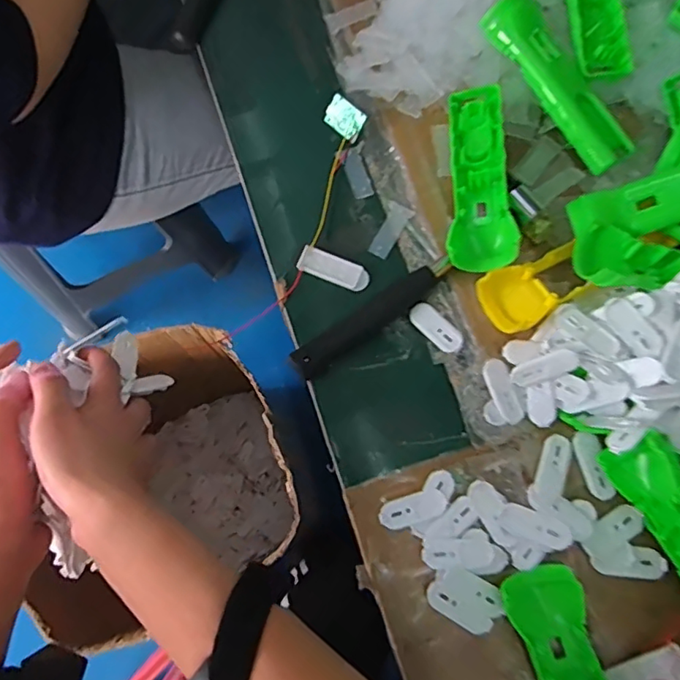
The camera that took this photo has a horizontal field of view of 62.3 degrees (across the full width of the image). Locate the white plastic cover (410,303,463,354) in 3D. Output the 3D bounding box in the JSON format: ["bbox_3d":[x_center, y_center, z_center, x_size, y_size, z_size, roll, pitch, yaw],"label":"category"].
[{"bbox_3d":[0.076,-0.009,0.443,0.020,0.006,0.048,-44,69,3],"label":"white plastic cover"}]

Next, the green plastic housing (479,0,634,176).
[{"bbox_3d":[0.180,-0.211,0.459,0.042,0.039,0.160,-35,79,-8],"label":"green plastic housing"}]

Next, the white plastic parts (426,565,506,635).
[{"bbox_3d":[0.088,0.181,0.393,0.050,0.006,0.034,30,78,7],"label":"white plastic parts"}]

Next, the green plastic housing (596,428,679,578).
[{"bbox_3d":[0.213,0.114,0.359,0.030,0.047,0.105,-22,63,-5],"label":"green plastic housing"}]

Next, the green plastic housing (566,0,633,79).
[{"bbox_3d":[0.214,-0.295,0.476,0.048,0.022,0.151,-6,76,-1],"label":"green plastic housing"}]

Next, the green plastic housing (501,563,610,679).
[{"bbox_3d":[0.156,0.232,0.369,0.048,0.026,0.157,-18,77,-4],"label":"green plastic housing"}]

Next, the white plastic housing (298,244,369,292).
[{"bbox_3d":[-0.005,-0.058,0.461,0.059,0.006,0.022,22,78,6],"label":"white plastic housing"}]

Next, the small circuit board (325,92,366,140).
[{"bbox_3d":[0.003,-0.192,0.486,0.035,0.004,0.026,42,113,9],"label":"small circuit board"}]

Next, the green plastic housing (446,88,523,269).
[{"bbox_3d":[0.112,-0.128,0.455,0.053,0.031,0.159,5,77,2],"label":"green plastic housing"}]

